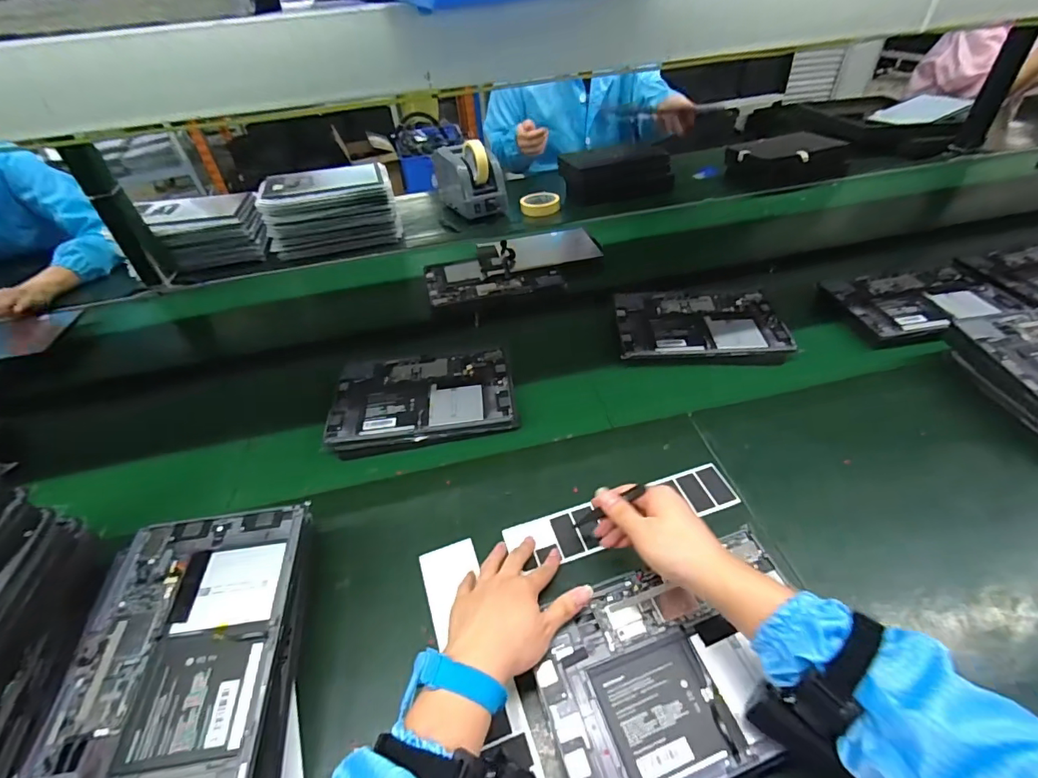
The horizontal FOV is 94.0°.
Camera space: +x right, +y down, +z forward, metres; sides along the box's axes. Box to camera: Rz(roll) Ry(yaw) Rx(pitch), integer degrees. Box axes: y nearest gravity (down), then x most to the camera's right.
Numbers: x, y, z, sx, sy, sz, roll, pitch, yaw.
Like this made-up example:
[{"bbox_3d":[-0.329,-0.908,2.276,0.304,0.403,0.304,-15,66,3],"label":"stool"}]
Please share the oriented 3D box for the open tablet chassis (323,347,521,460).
[{"bbox_3d":[-0.137,0.010,0.695,0.252,0.015,0.178,-9,47,-4],"label":"open tablet chassis"}]

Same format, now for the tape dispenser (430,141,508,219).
[{"bbox_3d":[-0.122,-0.521,1.178,0.144,0.137,0.203,-14,43,-9],"label":"tape dispenser"}]

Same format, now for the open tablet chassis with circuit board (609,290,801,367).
[{"bbox_3d":[0.284,-0.104,0.770,0.248,0.016,0.166,-1,47,3],"label":"open tablet chassis with circuit board"}]

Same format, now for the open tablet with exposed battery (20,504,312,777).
[{"bbox_3d":[-0.285,0.219,0.409,0.166,0.017,0.253,-8,42,-2],"label":"open tablet with exposed battery"}]

